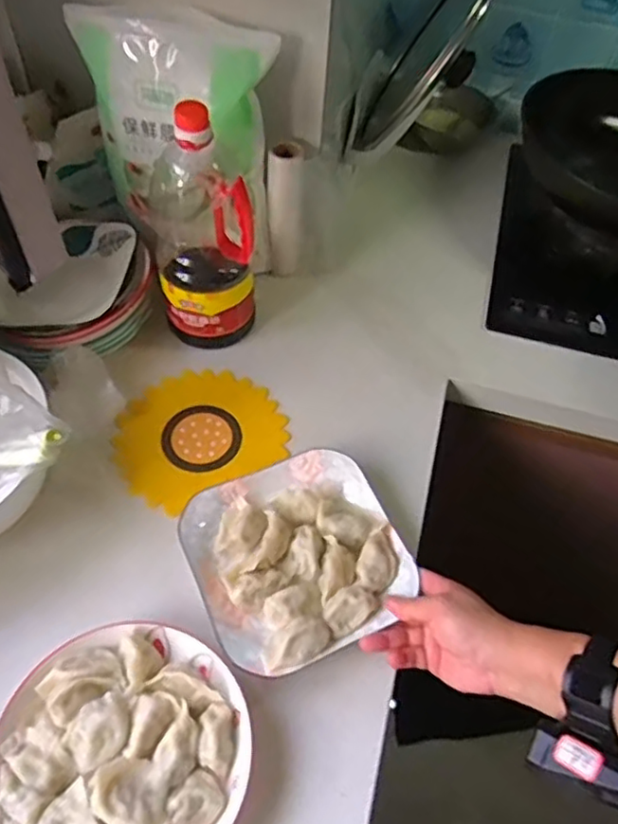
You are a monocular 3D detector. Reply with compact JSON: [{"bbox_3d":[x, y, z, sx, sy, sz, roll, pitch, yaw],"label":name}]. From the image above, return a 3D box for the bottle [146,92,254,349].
[{"bbox_3d":[-0.119,-0.199,0.695,0.117,0.261,0.122,-4,56,-7],"label":"bottle"}]

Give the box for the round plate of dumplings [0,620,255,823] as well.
[{"bbox_3d":[-0.148,0.269,0.507,0.193,0.038,0.193,2,56,-3],"label":"round plate of dumplings"}]

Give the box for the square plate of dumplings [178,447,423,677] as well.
[{"bbox_3d":[-0.011,0.131,0.607,0.189,0.031,0.187,-20,60,-17],"label":"square plate of dumplings"}]

